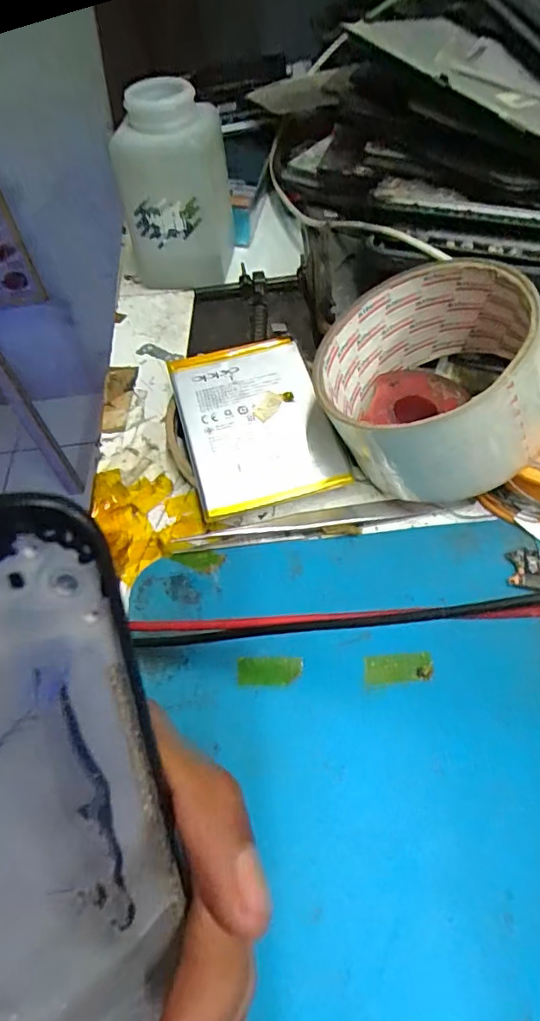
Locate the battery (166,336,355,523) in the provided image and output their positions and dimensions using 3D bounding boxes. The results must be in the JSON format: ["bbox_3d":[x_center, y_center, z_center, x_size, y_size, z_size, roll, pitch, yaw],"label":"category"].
[{"bbox_3d":[-0.007,-0.040,0.239,0.062,0.005,0.085,-15,65,-4],"label":"battery"}]

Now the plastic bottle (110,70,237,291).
[{"bbox_3d":[-0.057,-0.185,0.309,0.060,0.094,0.068,-10,56,-4],"label":"plastic bottle"}]

